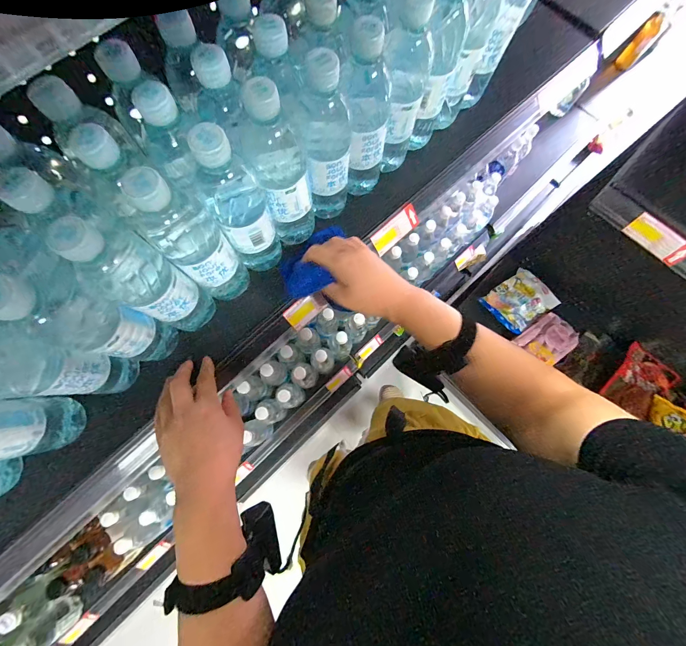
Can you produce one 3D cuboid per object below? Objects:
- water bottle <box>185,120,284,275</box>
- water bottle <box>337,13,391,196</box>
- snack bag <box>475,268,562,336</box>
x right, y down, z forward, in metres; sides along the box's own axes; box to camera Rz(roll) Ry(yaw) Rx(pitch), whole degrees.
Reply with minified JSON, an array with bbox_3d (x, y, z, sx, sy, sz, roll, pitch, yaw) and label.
[{"bbox_3d":[-0.116,-0.126,0.360,0.058,0.220,0.053,-25,78,-6],"label":"water bottle"},{"bbox_3d":[0.029,-0.248,0.400,0.065,0.221,0.055,9,77,1],"label":"water bottle"},{"bbox_3d":[0.606,-0.078,1.051,0.220,0.027,0.165,-35,80,-8],"label":"snack bag"}]

